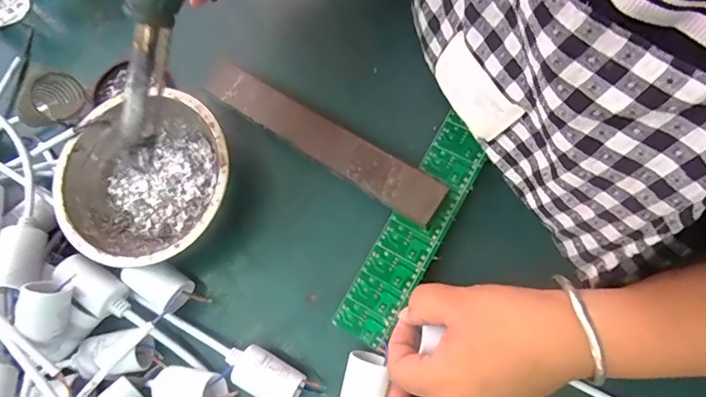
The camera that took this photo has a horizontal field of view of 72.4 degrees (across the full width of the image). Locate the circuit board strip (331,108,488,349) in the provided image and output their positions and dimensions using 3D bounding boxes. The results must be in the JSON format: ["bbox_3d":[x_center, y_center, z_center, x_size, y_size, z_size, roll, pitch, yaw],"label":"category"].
[{"bbox_3d":[0.042,0.020,0.332,0.038,0.007,0.164,30,83,9],"label":"circuit board strip"}]

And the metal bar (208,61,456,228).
[{"bbox_3d":[-0.030,-0.046,0.354,0.211,0.017,0.033,33,79,18],"label":"metal bar"}]

